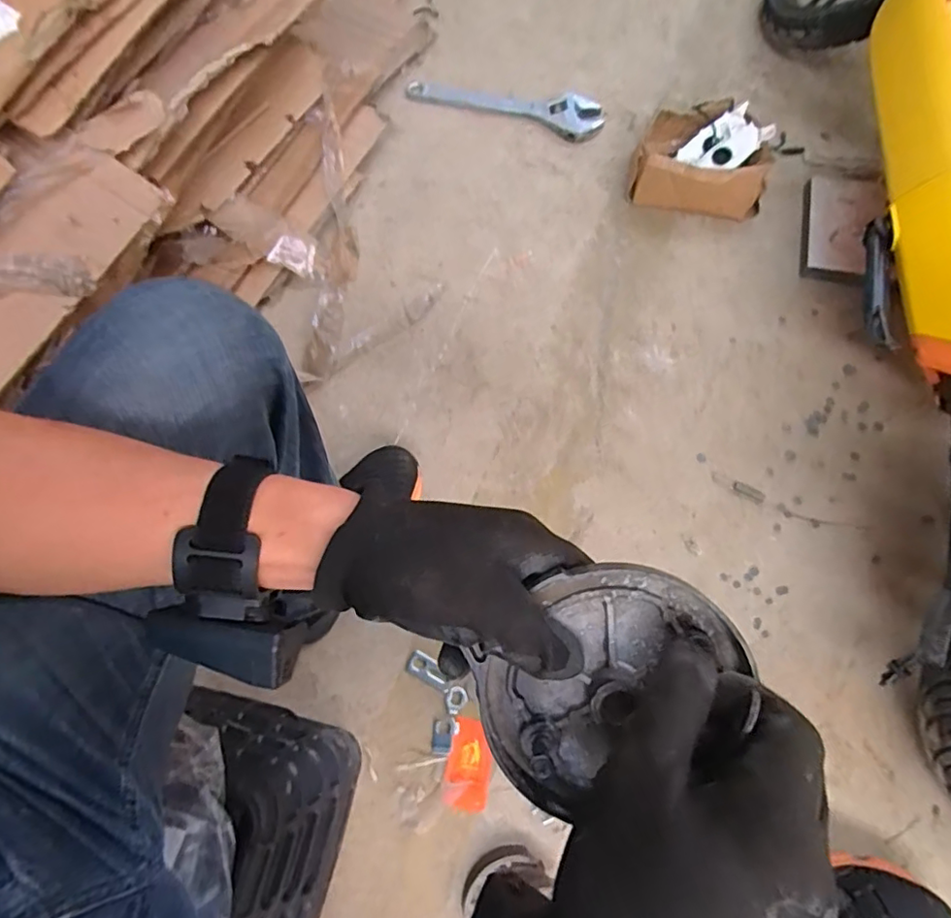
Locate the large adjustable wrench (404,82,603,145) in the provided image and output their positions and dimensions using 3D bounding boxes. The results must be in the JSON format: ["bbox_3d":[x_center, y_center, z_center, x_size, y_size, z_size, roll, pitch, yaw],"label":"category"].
[{"bbox_3d":[0.051,-0.633,0.990,0.352,0.021,0.076,18,71,7],"label":"large adjustable wrench"}]

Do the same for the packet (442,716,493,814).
[{"bbox_3d":[-0.006,0.358,0.657,0.052,0.010,0.094,10,71,4],"label":"packet"}]

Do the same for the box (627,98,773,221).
[{"bbox_3d":[0.371,-0.493,0.918,0.211,0.085,0.179,15,71,6],"label":"box"}]

